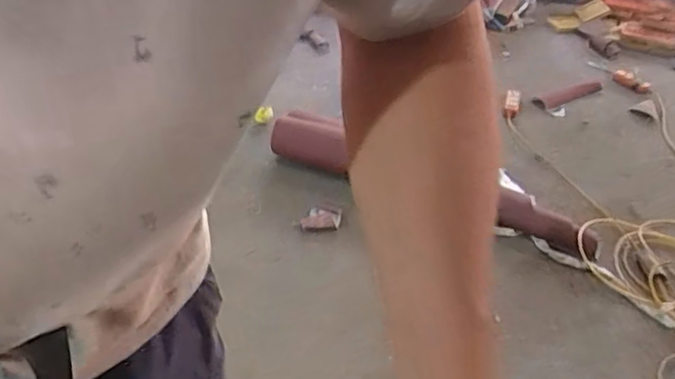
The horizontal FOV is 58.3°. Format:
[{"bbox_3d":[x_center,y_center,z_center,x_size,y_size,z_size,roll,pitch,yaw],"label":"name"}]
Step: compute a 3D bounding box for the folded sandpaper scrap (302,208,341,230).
[{"bbox_3d":[-0.049,0.091,1.871,0.115,0.013,0.075,2,52,4],"label":"folded sandpaper scrap"}]

